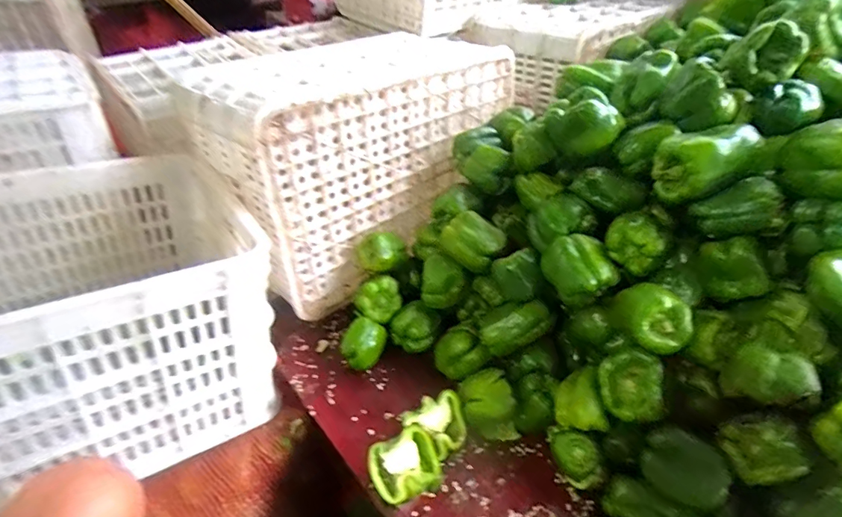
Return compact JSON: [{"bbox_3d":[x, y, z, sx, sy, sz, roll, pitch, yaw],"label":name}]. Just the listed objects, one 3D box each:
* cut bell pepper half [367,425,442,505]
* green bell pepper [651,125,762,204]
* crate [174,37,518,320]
[{"bbox_3d":[-0.017,0.243,0.542,0.080,0.032,0.074,-5,58,9],"label":"cut bell pepper half"},{"bbox_3d":[0.329,-0.112,0.535,0.093,0.075,0.080,-23,50,-26],"label":"green bell pepper"},{"bbox_3d":[-0.121,-0.213,0.786,0.338,0.292,0.480,33,51,26],"label":"crate"}]

